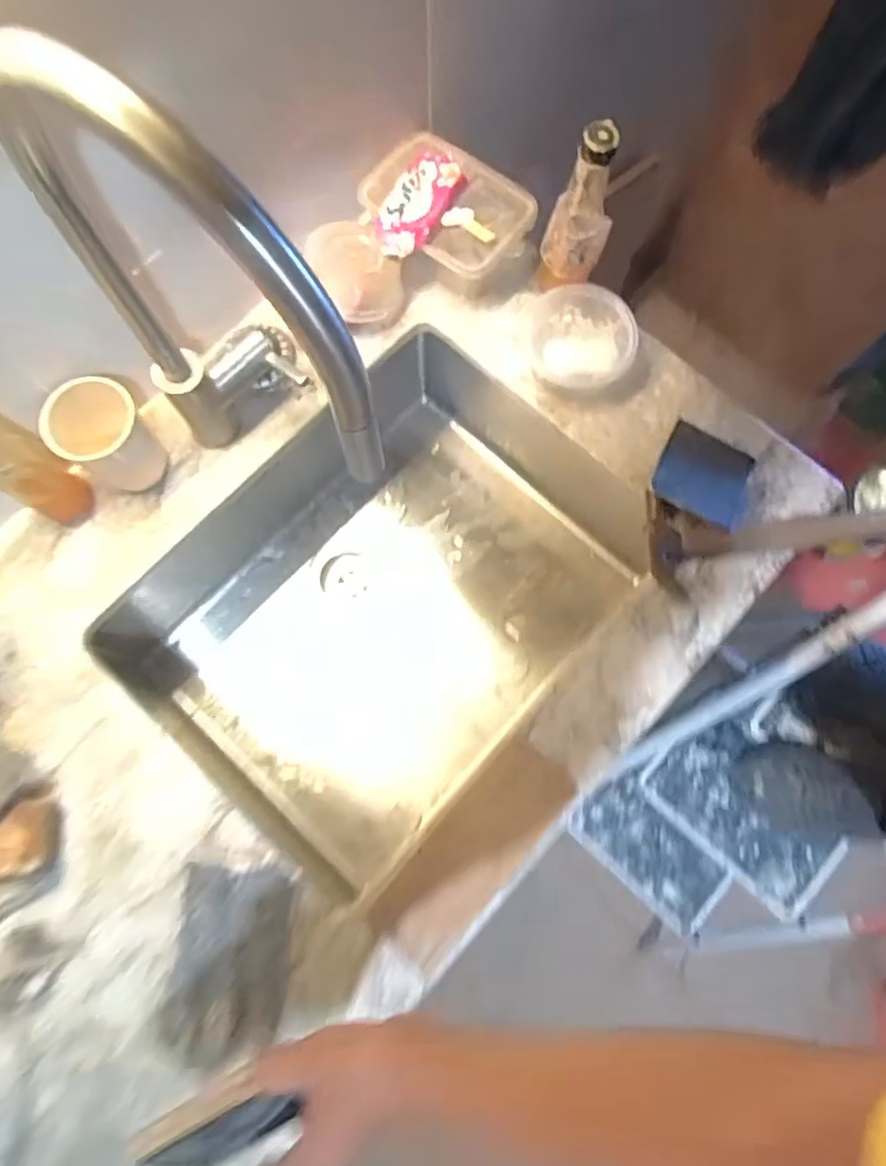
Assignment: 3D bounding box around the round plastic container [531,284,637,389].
[{"bbox_3d":[0.150,-0.262,0.702,0.109,0.036,0.112,0,79,0],"label":"round plastic container"}]

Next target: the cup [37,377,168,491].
[{"bbox_3d":[-0.317,-0.137,0.624,0.070,0.103,0.079,37,81,7],"label":"cup"}]

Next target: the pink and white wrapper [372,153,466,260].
[{"bbox_3d":[-0.026,-0.404,0.690,0.060,0.027,0.121,27,80,5],"label":"pink and white wrapper"}]

